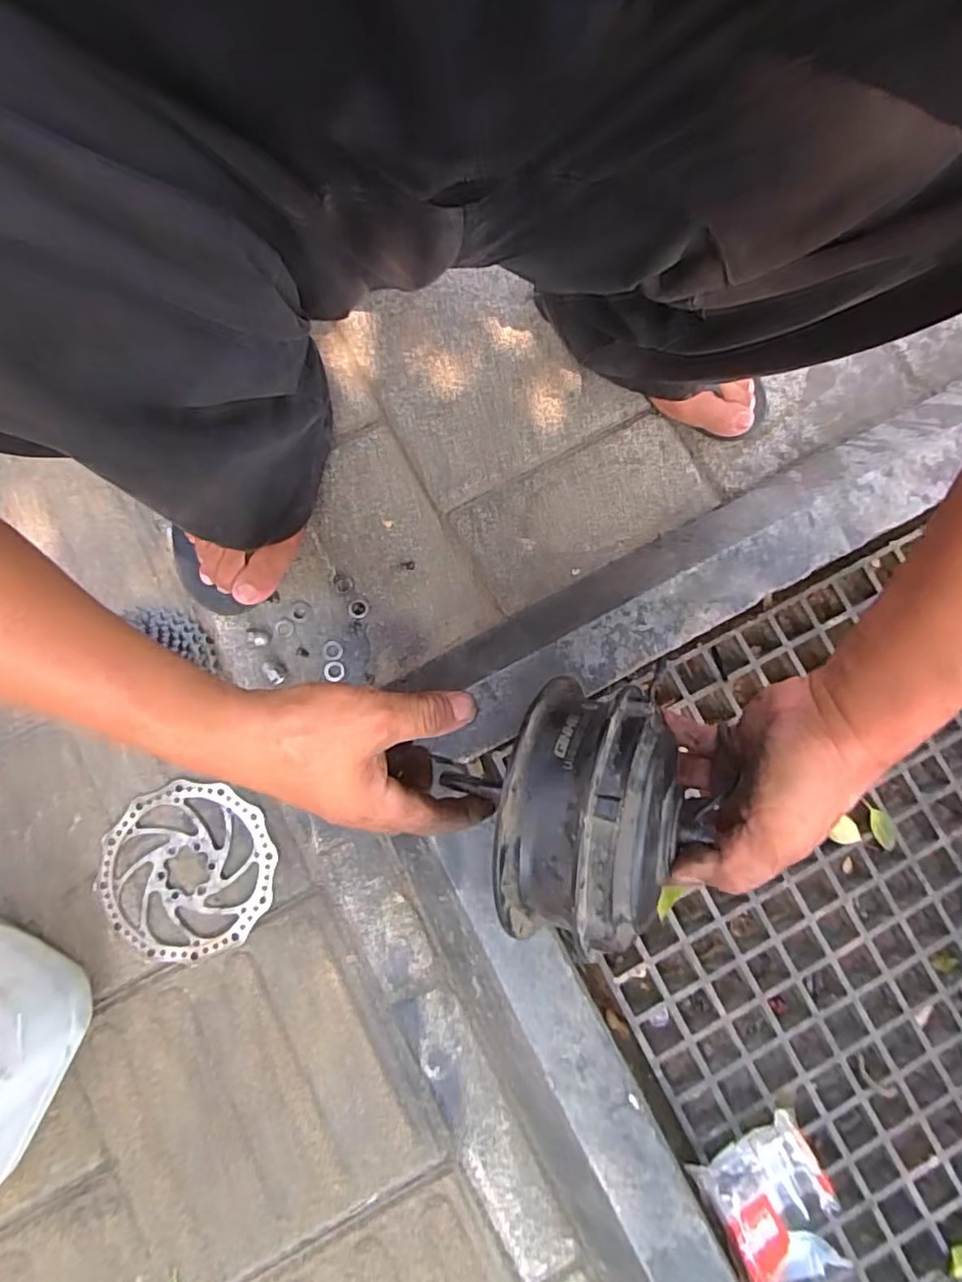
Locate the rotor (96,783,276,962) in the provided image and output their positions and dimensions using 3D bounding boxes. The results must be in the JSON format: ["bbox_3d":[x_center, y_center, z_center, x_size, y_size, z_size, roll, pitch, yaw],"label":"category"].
[{"bbox_3d":[-0.261,0.202,0.538,0.146,0.005,0.148,-19,83,-8],"label":"rotor"}]

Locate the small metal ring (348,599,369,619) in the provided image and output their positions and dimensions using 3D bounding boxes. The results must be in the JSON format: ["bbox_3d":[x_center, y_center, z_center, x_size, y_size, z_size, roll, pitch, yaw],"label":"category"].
[{"bbox_3d":[-0.119,-0.032,0.590,0.019,0.004,0.018,0,79,-1],"label":"small metal ring"}]

